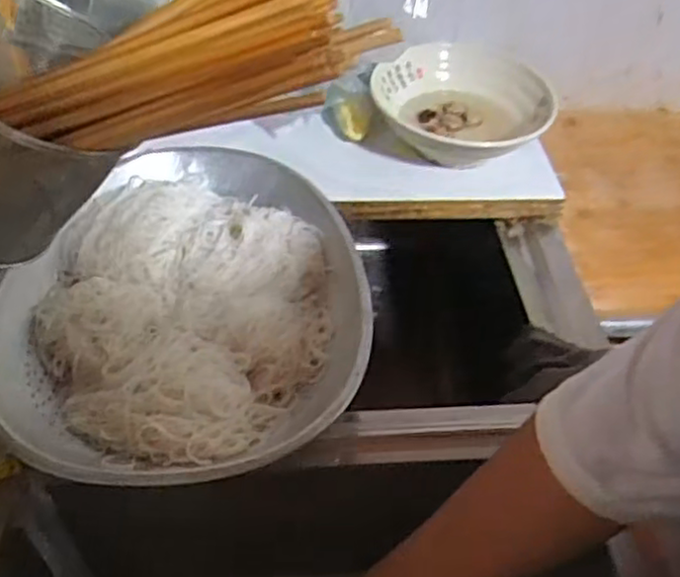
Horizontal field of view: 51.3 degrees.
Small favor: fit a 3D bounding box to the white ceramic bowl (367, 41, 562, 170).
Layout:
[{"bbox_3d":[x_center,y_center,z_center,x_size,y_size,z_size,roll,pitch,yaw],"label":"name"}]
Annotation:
[{"bbox_3d":[0.141,-0.197,0.792,0.181,0.076,0.183,3,47,-3],"label":"white ceramic bowl"}]

